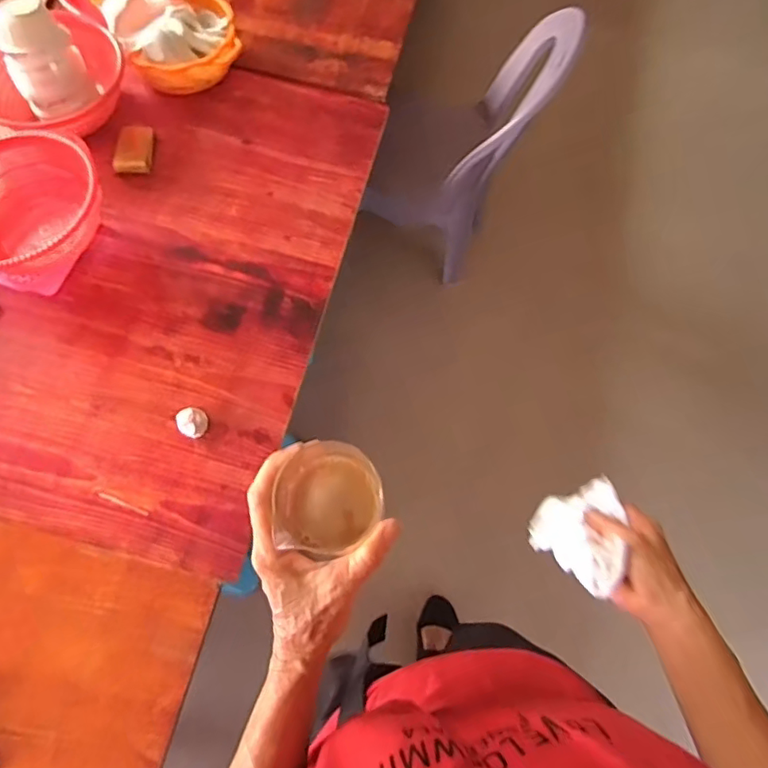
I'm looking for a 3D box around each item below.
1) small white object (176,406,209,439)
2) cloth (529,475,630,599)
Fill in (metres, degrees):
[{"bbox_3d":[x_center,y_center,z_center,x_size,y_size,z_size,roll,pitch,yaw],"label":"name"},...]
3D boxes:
[{"bbox_3d":[-0.286,0.058,0.844,0.048,0.022,0.043,36,72,12],"label":"small white object"},{"bbox_3d":[0.184,0.149,0.528,0.098,0.023,0.099,-39,35,24],"label":"cloth"}]

